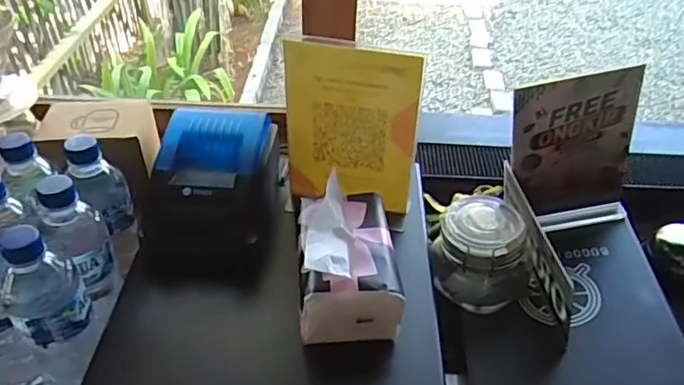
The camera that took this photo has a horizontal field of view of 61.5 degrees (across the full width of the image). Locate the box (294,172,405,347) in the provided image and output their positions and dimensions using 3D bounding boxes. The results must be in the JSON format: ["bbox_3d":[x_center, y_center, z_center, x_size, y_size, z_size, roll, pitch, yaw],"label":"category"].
[{"bbox_3d":[0.003,0.063,0.571,0.090,0.094,0.133,-3,40,-6],"label":"box"}]

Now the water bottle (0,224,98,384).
[{"bbox_3d":[-0.264,0.124,0.537,0.061,0.221,0.057,-27,48,-31],"label":"water bottle"}]

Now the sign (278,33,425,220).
[{"bbox_3d":[0.010,-0.068,0.634,0.145,0.198,0.011,10,41,10],"label":"sign"}]

